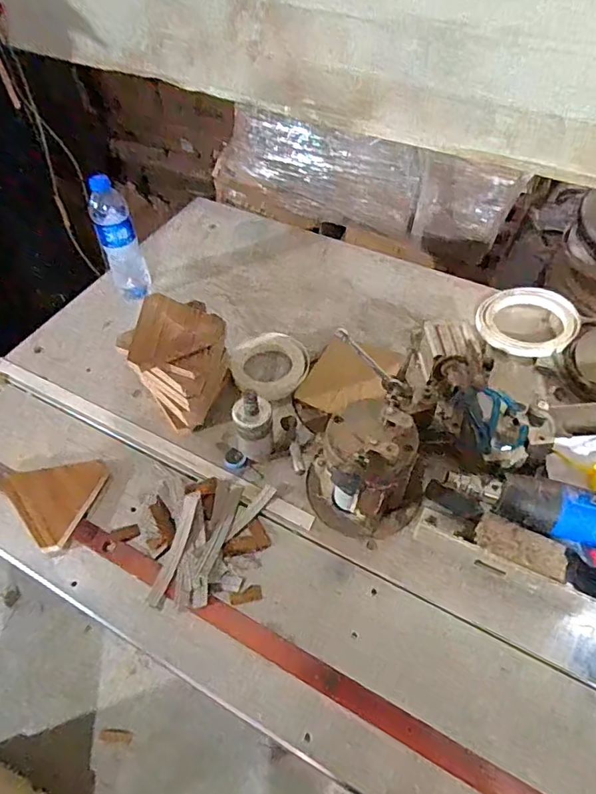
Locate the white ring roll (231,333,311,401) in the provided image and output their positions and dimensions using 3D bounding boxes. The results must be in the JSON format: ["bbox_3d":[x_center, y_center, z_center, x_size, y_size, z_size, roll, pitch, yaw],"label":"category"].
[{"bbox_3d":[-0.047,-0.058,0.902,0.134,0.018,0.147,0,52,0],"label":"white ring roll"}]

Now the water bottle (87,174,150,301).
[{"bbox_3d":[-0.327,-0.280,0.952,0.067,0.236,0.054,-19,54,-14],"label":"water bottle"}]

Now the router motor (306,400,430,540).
[{"bbox_3d":[0.093,0.095,0.691,0.162,0.165,0.153,0,52,0],"label":"router motor"}]

